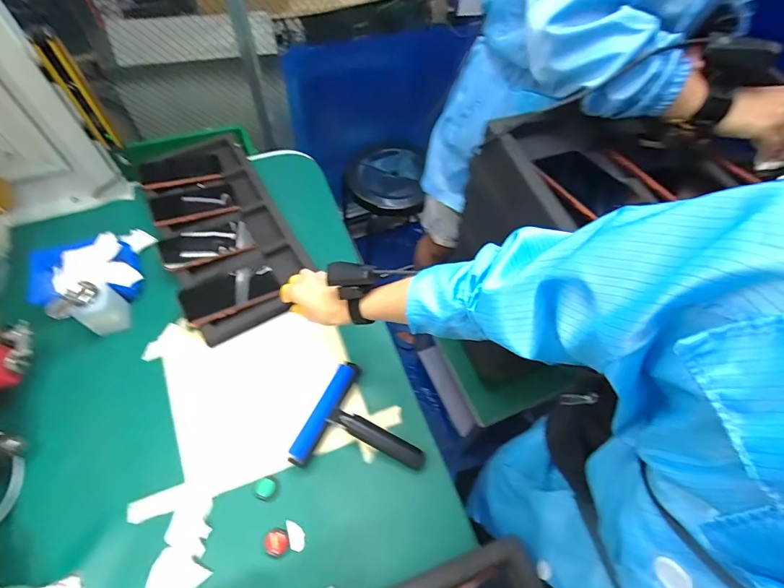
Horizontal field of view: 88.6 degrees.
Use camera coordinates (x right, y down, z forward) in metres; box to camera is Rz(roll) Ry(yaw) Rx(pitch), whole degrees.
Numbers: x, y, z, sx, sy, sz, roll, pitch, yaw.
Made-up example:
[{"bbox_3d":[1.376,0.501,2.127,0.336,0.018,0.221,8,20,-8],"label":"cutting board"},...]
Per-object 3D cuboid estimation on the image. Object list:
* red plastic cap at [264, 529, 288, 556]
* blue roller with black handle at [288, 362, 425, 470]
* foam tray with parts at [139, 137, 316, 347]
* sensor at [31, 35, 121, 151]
[{"bbox_3d":[-0.154,0.330,0.534,0.031,0.009,0.028,15,59,7],"label":"red plastic cap"},{"bbox_3d":[-0.038,0.208,0.595,0.177,0.042,0.167,24,61,12],"label":"blue roller with black handle"},{"bbox_3d":[-0.320,-0.131,0.757,0.212,0.032,0.446,-22,64,-15],"label":"foam tray with parts"},{"bbox_3d":[-0.497,-0.316,0.643,0.033,0.188,0.027,-33,65,-20],"label":"sensor"}]

